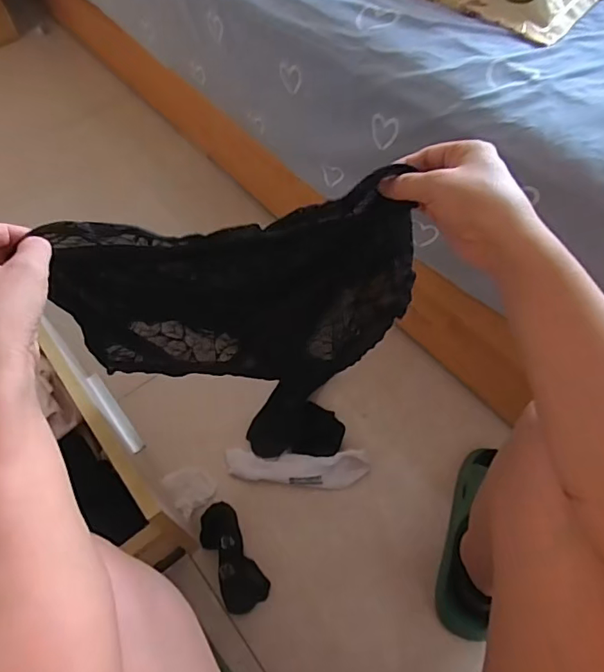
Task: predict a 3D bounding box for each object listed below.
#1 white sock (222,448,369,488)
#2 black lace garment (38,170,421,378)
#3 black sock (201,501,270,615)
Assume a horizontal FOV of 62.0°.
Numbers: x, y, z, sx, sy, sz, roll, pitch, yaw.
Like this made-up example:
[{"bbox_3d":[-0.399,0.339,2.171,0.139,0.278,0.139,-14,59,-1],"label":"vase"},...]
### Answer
[{"bbox_3d":[-0.009,0.201,0.770,0.213,0.026,0.052,1,57,3],"label":"white sock"},{"bbox_3d":[-0.051,-0.022,0.491,0.311,0.250,0.051,-9,57,-3],"label":"black lace garment"},{"bbox_3d":[-0.102,0.306,0.706,0.060,0.048,0.150,-27,60,-14],"label":"black sock"}]

